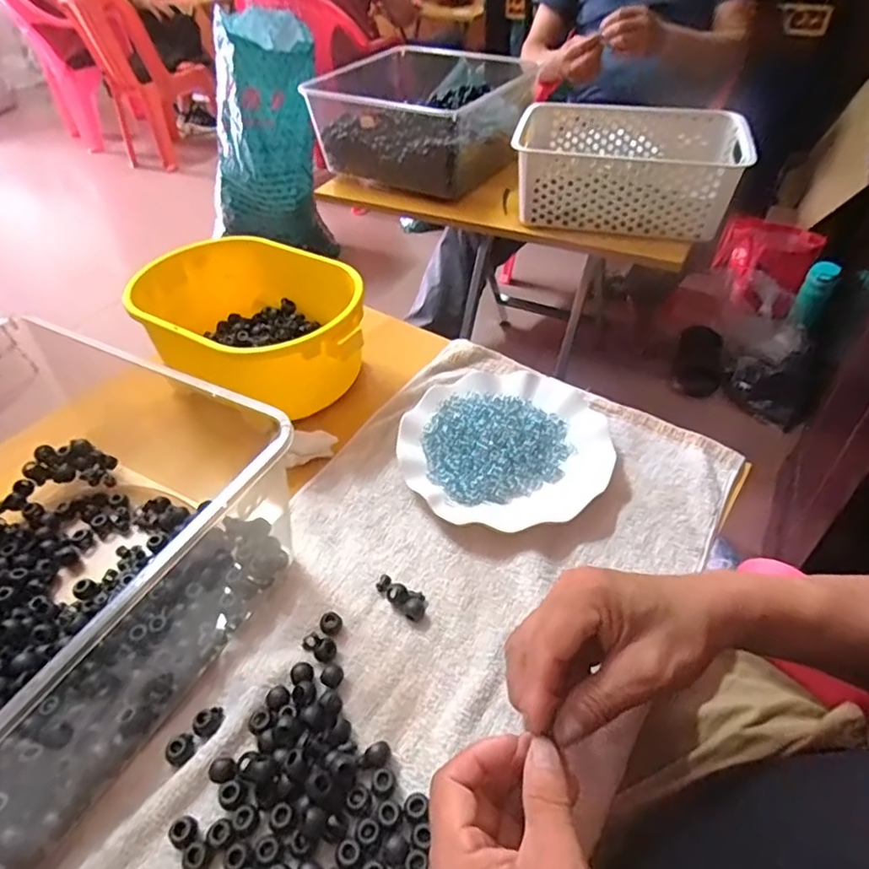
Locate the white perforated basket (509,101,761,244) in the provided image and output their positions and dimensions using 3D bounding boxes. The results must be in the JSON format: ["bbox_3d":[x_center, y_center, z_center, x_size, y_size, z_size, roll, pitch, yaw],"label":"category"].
[{"bbox_3d":[0.276,-0.389,0.858,0.301,0.112,0.208,12,46,15],"label":"white perforated basket"}]

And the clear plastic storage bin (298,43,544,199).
[{"bbox_3d":[-0.004,-0.538,0.997,0.298,0.132,0.351,20,49,22],"label":"clear plastic storage bin"}]

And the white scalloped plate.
[{"bbox_3d":[0.067,0.007,0.524,0.192,0.026,0.163,-19,47,-16],"label":"white scalloped plate"}]

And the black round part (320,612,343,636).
[{"bbox_3d":[-0.074,0.134,0.417,0.015,0.010,0.015,-1,44,1],"label":"black round part"}]

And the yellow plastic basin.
[{"bbox_3d":[-0.184,-0.111,0.595,0.249,0.086,0.172,31,54,30],"label":"yellow plastic basin"}]

